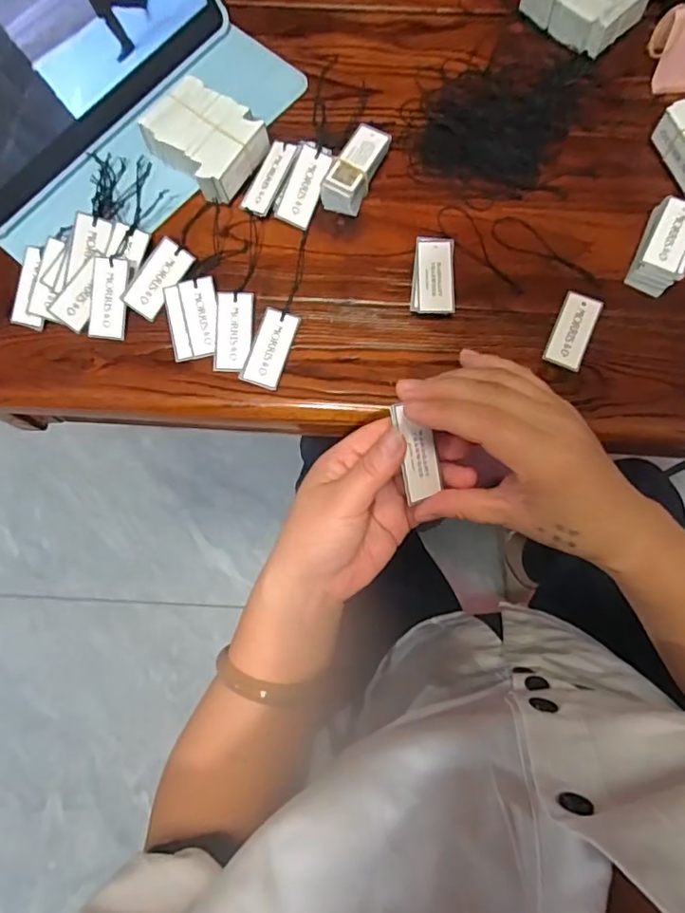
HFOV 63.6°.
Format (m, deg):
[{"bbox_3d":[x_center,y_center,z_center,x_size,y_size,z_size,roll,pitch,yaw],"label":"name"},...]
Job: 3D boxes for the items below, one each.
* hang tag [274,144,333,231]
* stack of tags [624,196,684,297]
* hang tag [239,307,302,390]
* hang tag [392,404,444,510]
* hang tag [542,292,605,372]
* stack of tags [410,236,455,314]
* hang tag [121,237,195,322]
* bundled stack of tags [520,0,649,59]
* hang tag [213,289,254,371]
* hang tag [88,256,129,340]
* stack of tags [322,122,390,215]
[{"bbox_3d":[-0.028,-0.202,0.415,0.025,0.004,0.058,22,91,-4],"label":"hang tag"},{"bbox_3d":[0.227,-0.148,0.389,0.031,0.026,0.061,25,78,7],"label":"stack of tags"},{"bbox_3d":[-0.051,-0.077,0.393,0.026,0.004,0.058,18,77,6],"label":"hang tag"},{"bbox_3d":[0.042,-0.003,0.310,0.023,0.004,0.052,-15,99,-29],"label":"hang tag"},{"bbox_3d":[0.163,-0.090,0.388,0.026,0.004,0.058,23,78,7],"label":"hang tag"},{"bbox_3d":[0.066,-0.129,0.399,0.029,0.014,0.058,4,76,2],"label":"stack of tags"},{"bbox_3d":[-0.135,-0.129,0.405,0.028,0.004,0.057,34,89,-1],"label":"hang tag"},{"bbox_3d":[0.196,-0.371,0.444,0.061,0.027,0.081,-39,79,-8],"label":"bundled stack of tags"},{"bbox_3d":[-0.077,-0.090,0.395,0.026,0.004,0.058,2,81,-1],"label":"hang tag"},{"bbox_3d":[-0.170,-0.115,0.401,0.027,0.004,0.057,4,93,2],"label":"hang tag"},{"bbox_3d":[0.011,-0.215,0.418,0.029,0.022,0.065,27,78,7],"label":"stack of tags"}]

